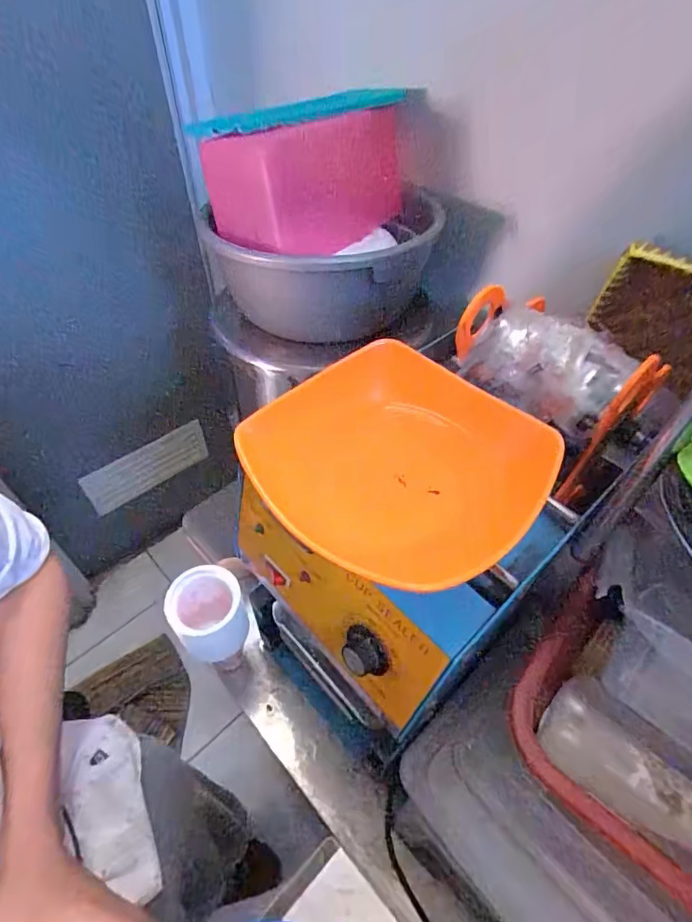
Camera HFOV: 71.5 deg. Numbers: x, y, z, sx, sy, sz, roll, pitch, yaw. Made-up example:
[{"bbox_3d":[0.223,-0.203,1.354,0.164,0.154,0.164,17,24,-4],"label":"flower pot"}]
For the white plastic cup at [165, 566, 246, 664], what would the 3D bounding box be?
[{"bbox_3d":[-0.142,0.162,0.504,0.070,0.087,0.070,1,50,-1],"label":"white plastic cup"}]

